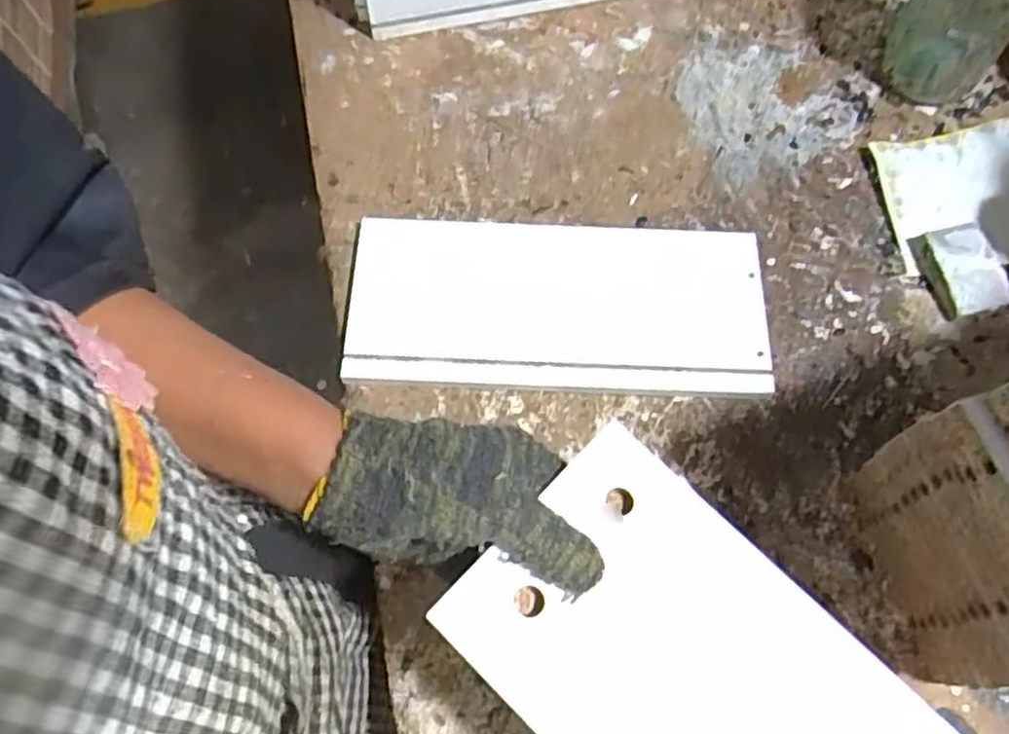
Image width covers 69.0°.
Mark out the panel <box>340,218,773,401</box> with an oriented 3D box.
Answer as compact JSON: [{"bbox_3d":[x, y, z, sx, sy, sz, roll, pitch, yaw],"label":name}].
[{"bbox_3d":[0.036,-0.046,0.536,0.297,0.014,0.132,3,68,2],"label":"panel"}]

